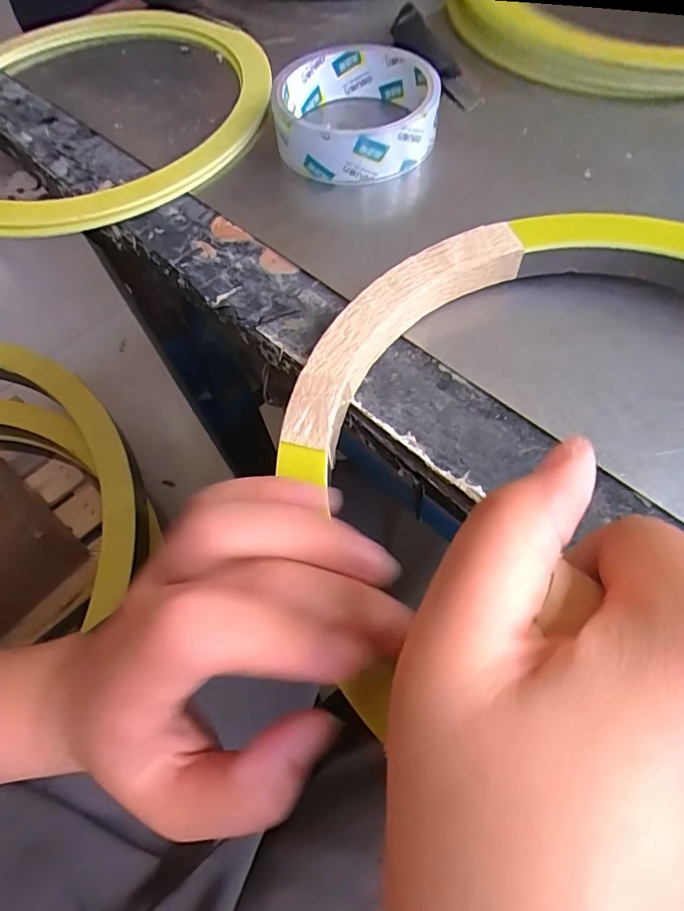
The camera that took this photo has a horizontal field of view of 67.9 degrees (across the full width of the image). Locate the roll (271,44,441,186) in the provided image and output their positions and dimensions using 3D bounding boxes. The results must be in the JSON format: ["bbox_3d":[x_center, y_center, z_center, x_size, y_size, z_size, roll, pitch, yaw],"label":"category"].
[{"bbox_3d":[0.008,-0.184,0.275,0.084,0.033,0.081,-2,62,3],"label":"roll"}]

